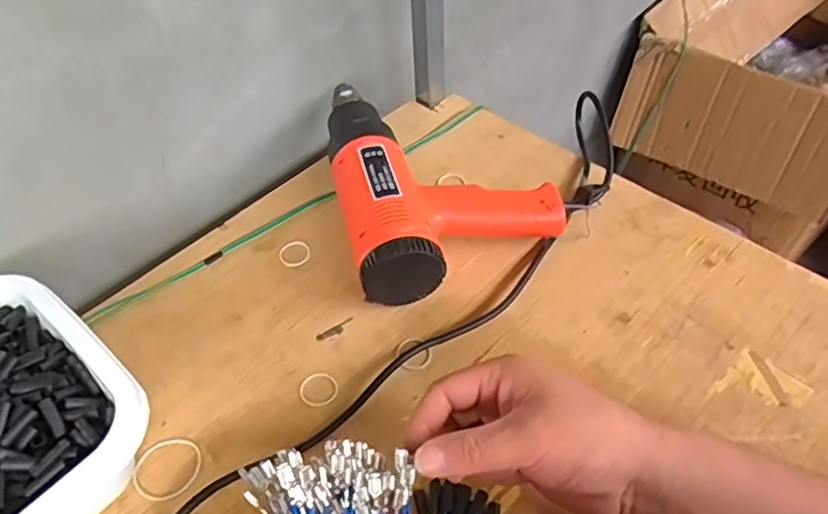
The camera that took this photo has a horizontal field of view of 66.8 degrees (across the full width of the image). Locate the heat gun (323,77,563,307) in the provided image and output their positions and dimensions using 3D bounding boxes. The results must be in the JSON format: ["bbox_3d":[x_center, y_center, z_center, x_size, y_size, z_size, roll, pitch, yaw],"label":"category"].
[{"bbox_3d":[0.009,-0.089,0.600,0.189,0.073,0.271,-16,50,-10],"label":"heat gun"}]

